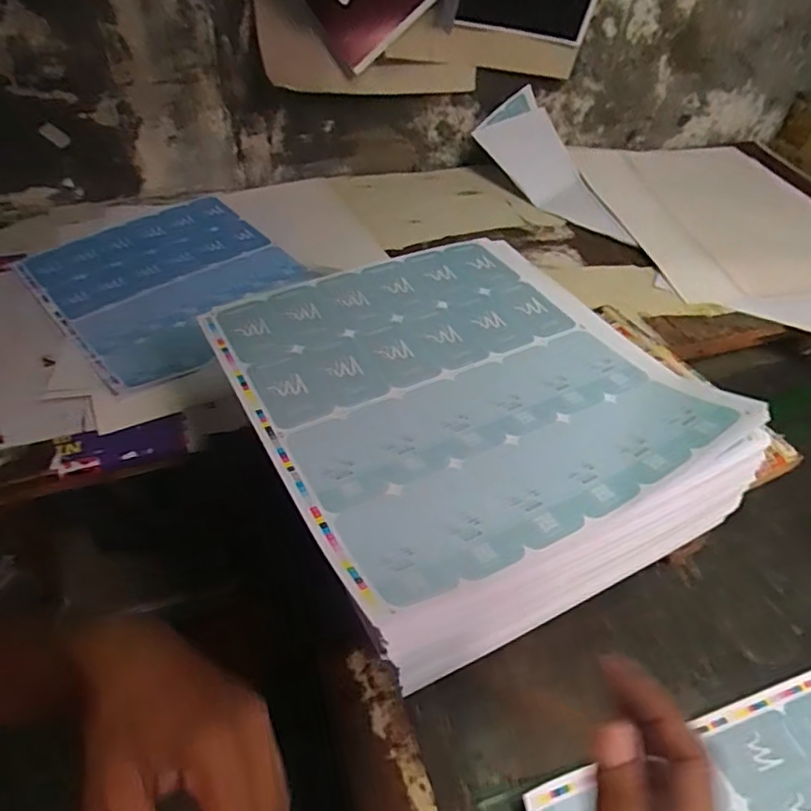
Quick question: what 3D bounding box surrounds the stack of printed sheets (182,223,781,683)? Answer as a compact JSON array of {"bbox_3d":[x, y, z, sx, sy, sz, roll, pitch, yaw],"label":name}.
[{"bbox_3d":[0.046,-0.003,0.578,0.373,0.114,0.404,-19,50,-20],"label":"stack of printed sheets"}]

